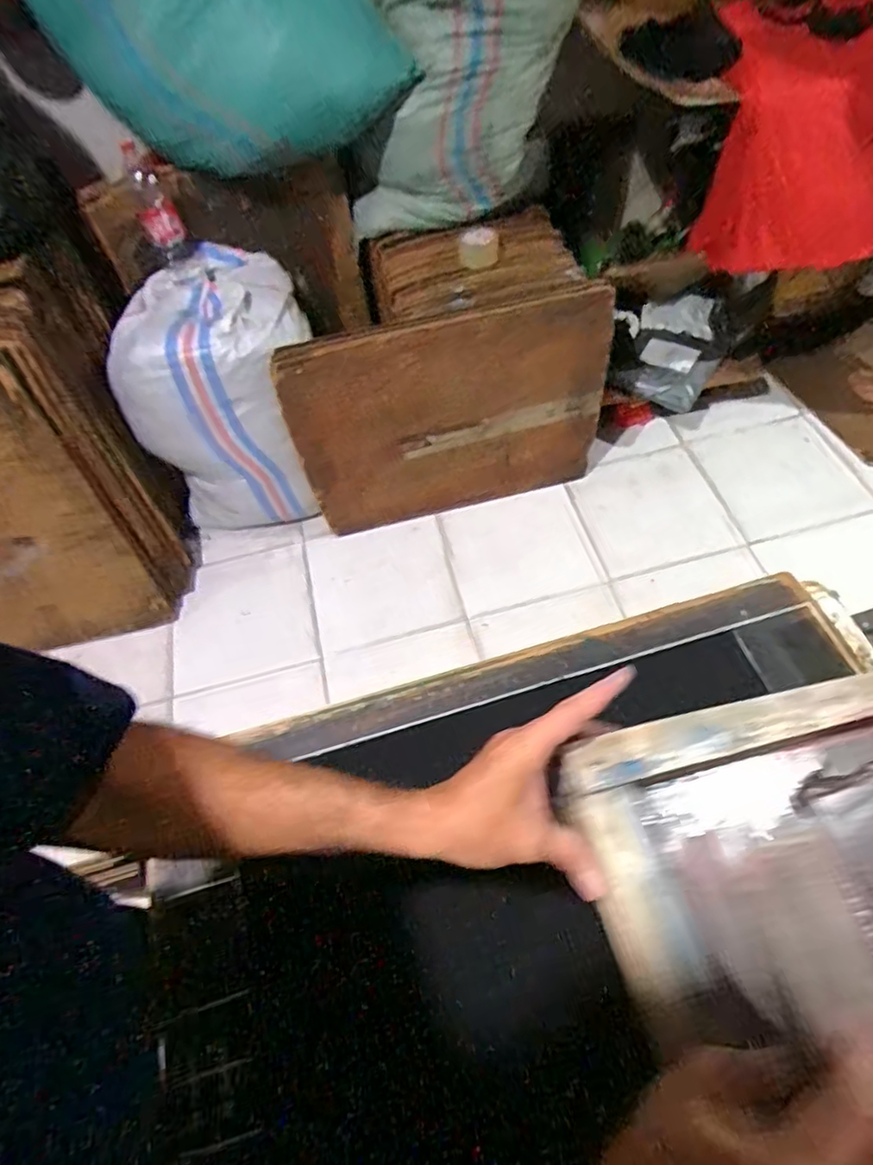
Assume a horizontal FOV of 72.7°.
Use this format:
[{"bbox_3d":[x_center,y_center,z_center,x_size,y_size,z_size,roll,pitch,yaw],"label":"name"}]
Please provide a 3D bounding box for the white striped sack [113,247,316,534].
[{"bbox_3d":[-0.538,-0.487,1.632,0.460,0.616,0.386,-4,57,3],"label":"white striped sack"}]

